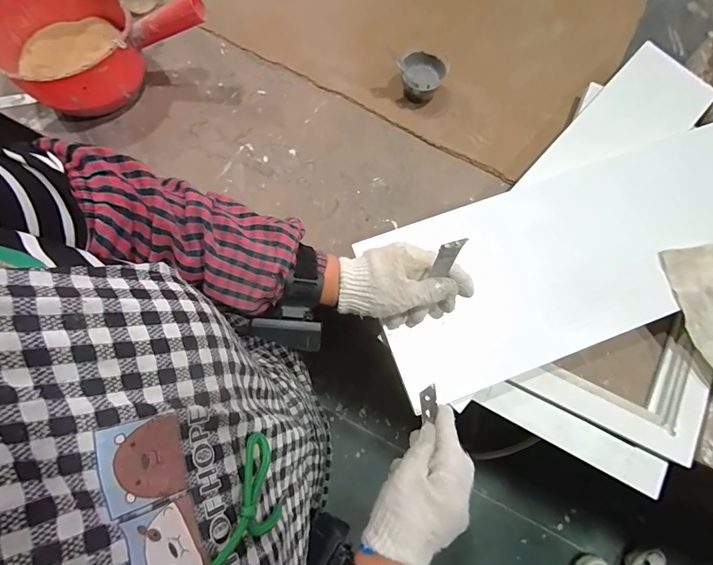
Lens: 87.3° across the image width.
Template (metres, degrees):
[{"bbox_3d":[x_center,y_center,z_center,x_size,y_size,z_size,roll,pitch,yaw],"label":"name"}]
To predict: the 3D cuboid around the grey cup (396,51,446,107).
[{"bbox_3d":[0.089,-0.284,0.513,0.063,0.044,0.065,23,76,4],"label":"grey cup"}]

